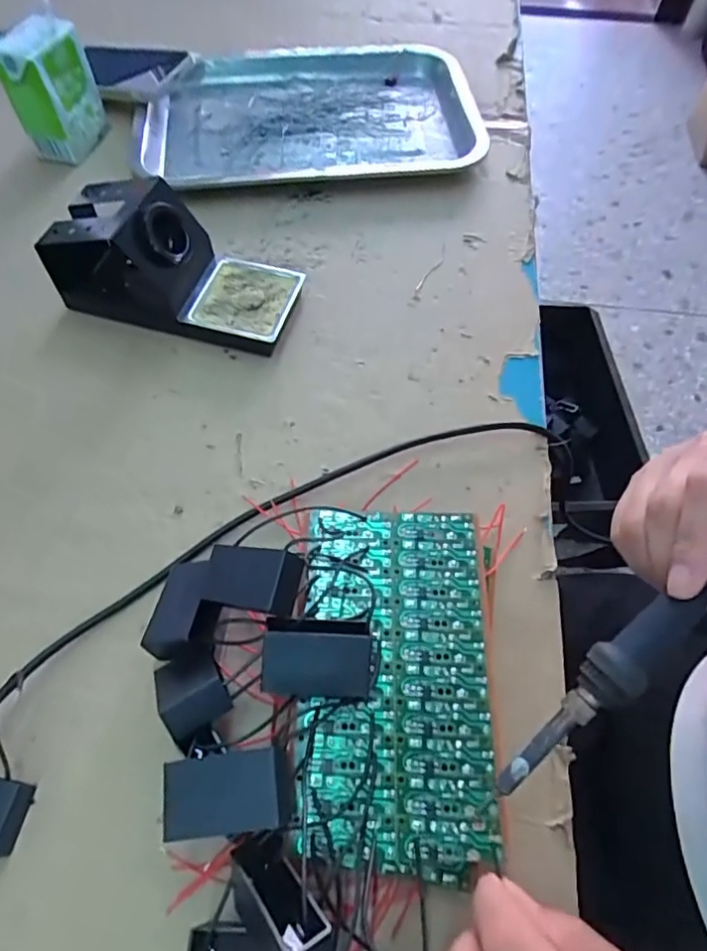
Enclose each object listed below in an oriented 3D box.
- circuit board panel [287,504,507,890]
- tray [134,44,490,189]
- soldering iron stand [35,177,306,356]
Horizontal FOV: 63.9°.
[{"bbox_3d":[0.019,0.093,0.273,0.089,0.004,0.163,2,62,0],"label":"circuit board panel"},{"bbox_3d":[-0.040,-0.336,0.525,0.298,0.027,0.213,-3,60,-3],"label":"tray"},{"bbox_3d":[-0.122,-0.147,0.391,0.162,0.073,0.075,14,61,7],"label":"soldering iron stand"}]

